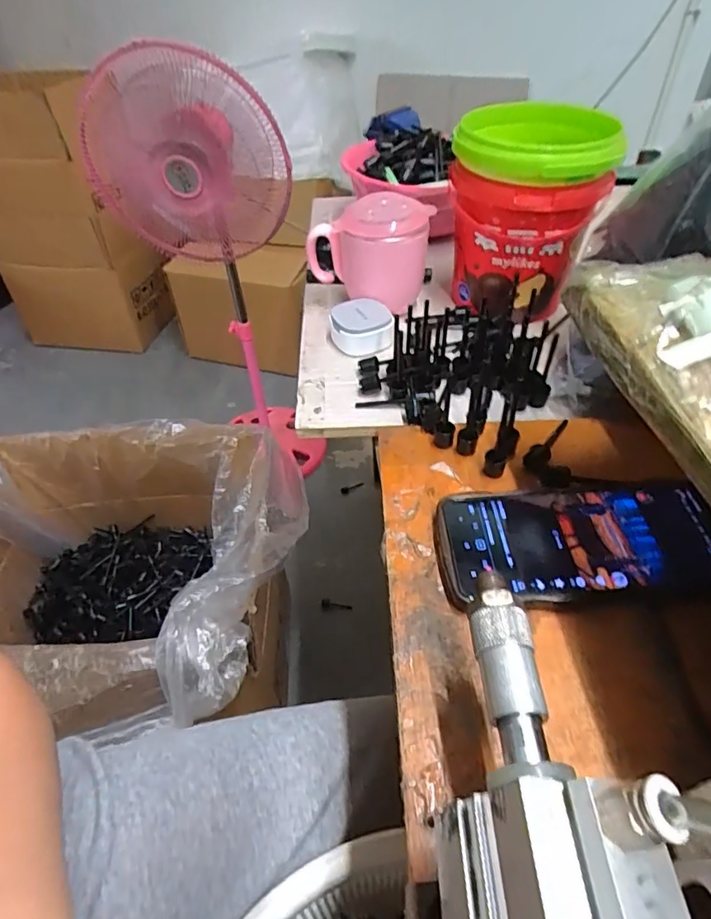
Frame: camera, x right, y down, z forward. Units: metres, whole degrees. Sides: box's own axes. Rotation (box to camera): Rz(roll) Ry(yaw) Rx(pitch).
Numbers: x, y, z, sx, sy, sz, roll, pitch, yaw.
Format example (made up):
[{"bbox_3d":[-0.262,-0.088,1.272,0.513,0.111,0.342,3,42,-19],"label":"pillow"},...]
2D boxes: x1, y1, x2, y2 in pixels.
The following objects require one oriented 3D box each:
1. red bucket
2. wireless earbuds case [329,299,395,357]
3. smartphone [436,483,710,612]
[{"bbox_3d":[0.150,-0.221,0.476,0.129,0.140,0.117,10,47,12],"label":"red bucket"},{"bbox_3d":[0.004,-0.123,0.483,0.053,0.029,0.051,-11,46,-8],"label":"wireless earbuds case"},{"bbox_3d":[0.134,0.047,0.313,0.166,0.009,0.079,-3,46,0],"label":"smartphone"}]

